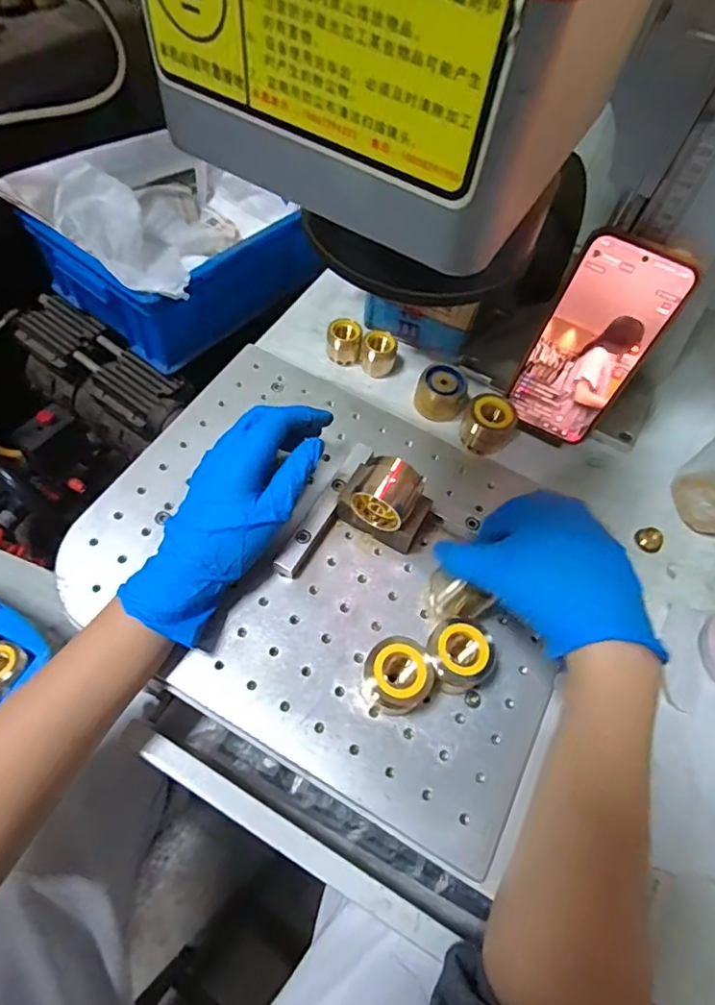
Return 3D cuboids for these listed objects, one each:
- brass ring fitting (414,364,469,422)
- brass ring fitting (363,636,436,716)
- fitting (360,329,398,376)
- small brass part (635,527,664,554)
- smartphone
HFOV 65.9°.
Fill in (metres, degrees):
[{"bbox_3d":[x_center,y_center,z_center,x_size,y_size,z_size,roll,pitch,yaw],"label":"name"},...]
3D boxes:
[{"bbox_3d":[0.071,-0.093,0.469,0.040,0.026,0.039,3,60,-5],"label":"brass ring fitting"},{"bbox_3d":[0.024,0.108,0.341,0.040,0.038,0.040,3,60,-5],"label":"brass ring fitting"},{"bbox_3d":[0.019,-0.132,0.484,0.028,0.025,0.028,-16,63,-15],"label":"fitting"},{"bbox_3d":[0.230,0.030,0.436,0.016,0.015,0.020,-25,66,-19],"label":"small brass part"},{"bbox_3d":[0.175,-0.114,0.418,0.079,0.164,0.011,24,49,9],"label":"smartphone"}]

